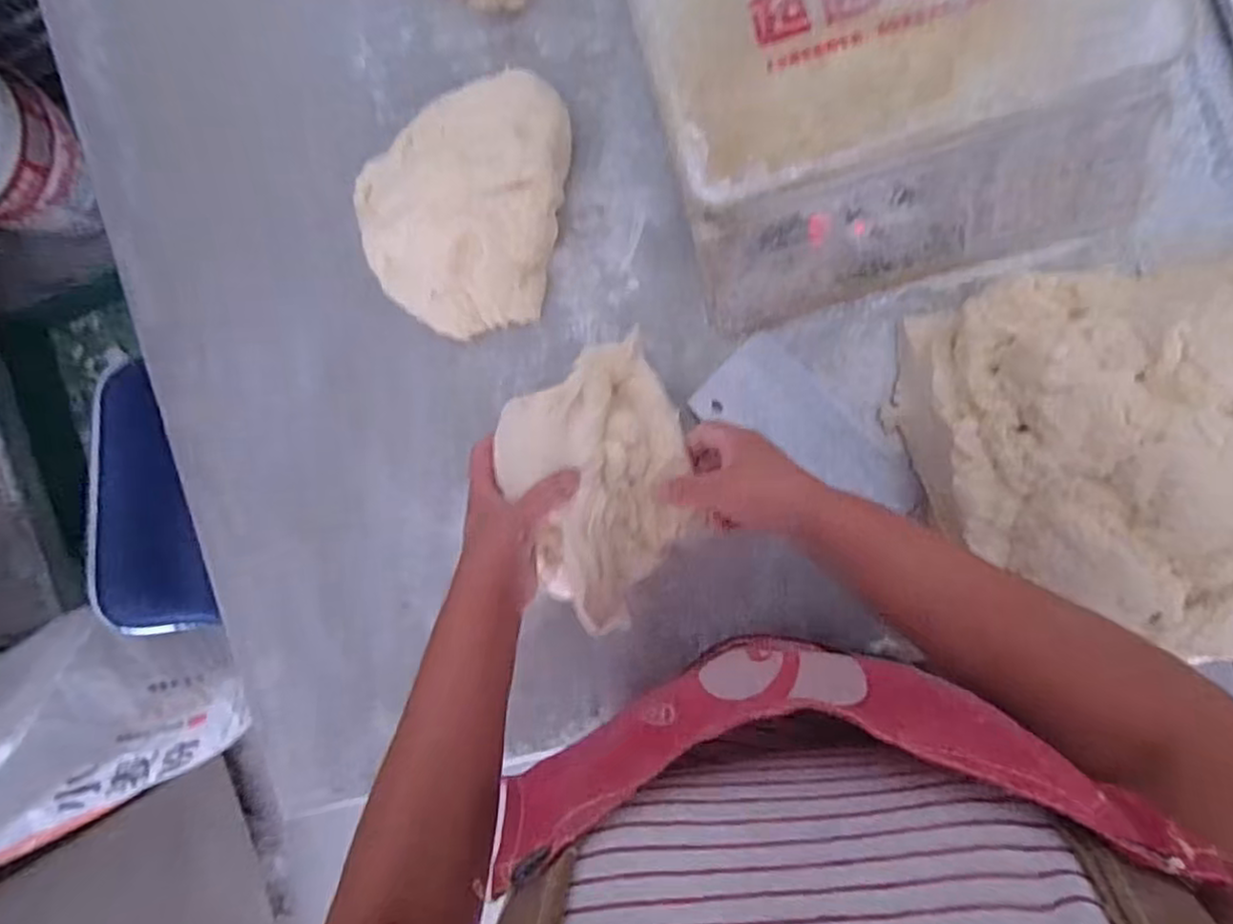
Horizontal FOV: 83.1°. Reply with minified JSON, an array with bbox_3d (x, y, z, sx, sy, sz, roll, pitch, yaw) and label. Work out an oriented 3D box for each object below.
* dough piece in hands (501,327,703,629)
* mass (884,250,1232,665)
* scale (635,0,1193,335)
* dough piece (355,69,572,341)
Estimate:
[{"bbox_3d":[-0.005,0.015,0.510,0.131,0.076,0.199,-14,89,10],"label":"dough piece in hands"},{"bbox_3d":[0.390,-0.006,0.467,0.325,0.140,0.264,-9,90,10],"label":"mass"},{"bbox_3d":[0.202,-0.300,0.514,0.343,0.102,0.324,-14,89,10],"label":"scale"},{"bbox_3d":[-0.131,-0.220,0.585,0.168,0.073,0.219,14,94,9],"label":"dough piece"}]

